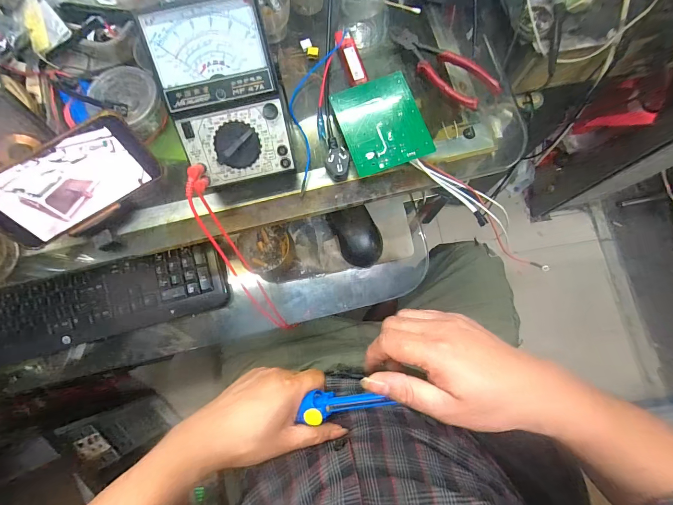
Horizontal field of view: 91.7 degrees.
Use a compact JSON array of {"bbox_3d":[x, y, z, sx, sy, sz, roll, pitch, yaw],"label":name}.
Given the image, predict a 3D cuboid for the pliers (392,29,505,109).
[{"bbox_3d":[0.129,-0.231,0.409,0.055,0.023,0.147,-42,80,-8],"label":"pliers"}]

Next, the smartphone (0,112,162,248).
[{"bbox_3d":[-0.266,-0.069,0.331,0.156,0.079,0.006,-36,46,-9],"label":"smartphone"}]

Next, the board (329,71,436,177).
[{"bbox_3d":[0.051,-0.153,0.383,0.091,0.008,0.116,-19,75,-1],"label":"board"}]

